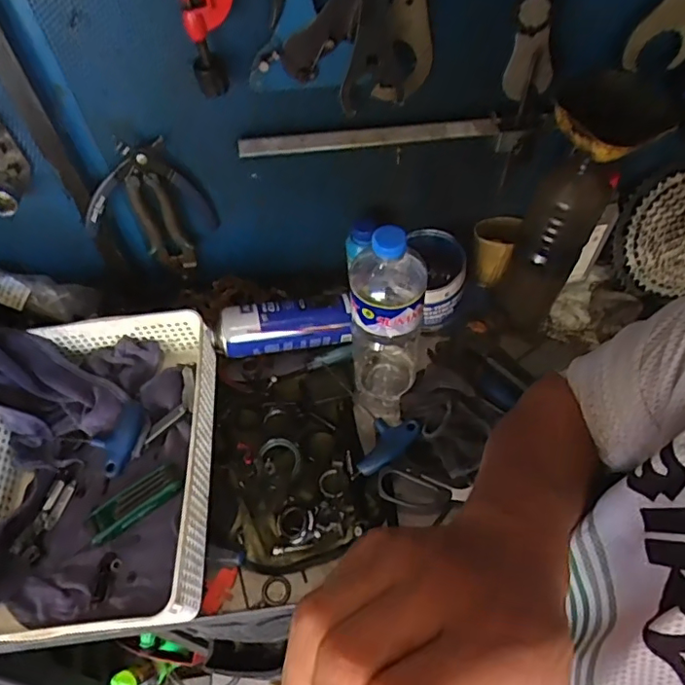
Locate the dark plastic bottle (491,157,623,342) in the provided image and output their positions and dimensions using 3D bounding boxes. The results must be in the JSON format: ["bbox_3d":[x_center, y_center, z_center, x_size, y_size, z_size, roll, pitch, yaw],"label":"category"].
[{"bbox_3d":[0.242,-0.106,0.659,0.083,0.241,0.082,24,60,19],"label":"dark plastic bottle"}]

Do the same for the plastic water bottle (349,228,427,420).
[{"bbox_3d":[0.049,-0.023,0.611,0.079,0.272,0.098,7,56,8],"label":"plastic water bottle"}]

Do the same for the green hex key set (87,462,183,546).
[{"bbox_3d":[-0.226,0.173,0.598,0.107,0.016,0.034,-35,58,-9],"label":"green hex key set"}]

